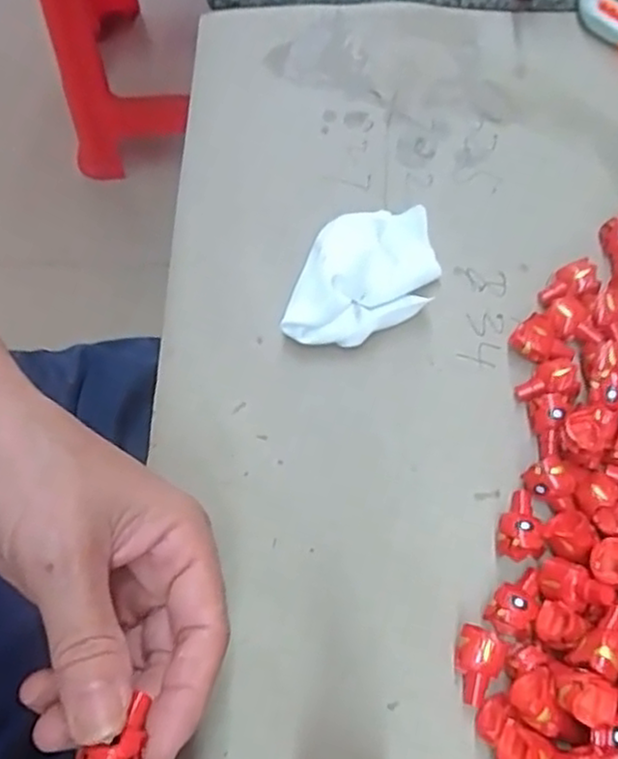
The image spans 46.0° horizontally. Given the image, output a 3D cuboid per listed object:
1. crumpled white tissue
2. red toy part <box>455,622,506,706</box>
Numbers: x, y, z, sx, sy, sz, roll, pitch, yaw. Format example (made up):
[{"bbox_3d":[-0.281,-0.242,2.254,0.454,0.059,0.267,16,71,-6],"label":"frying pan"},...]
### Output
[{"bbox_3d":[0.023,-0.046,0.314,0.082,0.024,0.049,-30,69,-11],"label":"crumpled white tissue"},{"bbox_3d":[0.059,0.100,0.253,0.016,0.012,0.025,14,67,8],"label":"red toy part"}]

